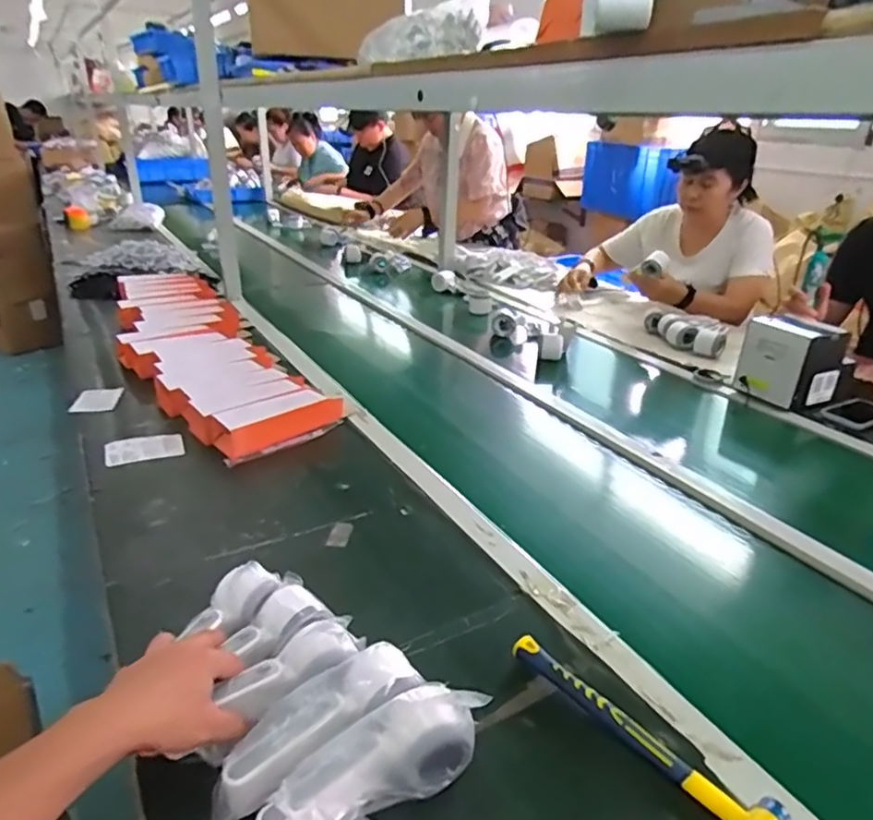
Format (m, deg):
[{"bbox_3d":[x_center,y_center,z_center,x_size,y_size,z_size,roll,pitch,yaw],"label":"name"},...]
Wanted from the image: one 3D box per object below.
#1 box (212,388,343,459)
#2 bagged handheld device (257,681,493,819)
[{"bbox_3d":[-0.256,0.019,1.017,0.207,0.060,0.071,-20,33,-39],"label":"box"},{"bbox_3d":[-0.045,0.271,0.457,0.164,0.090,0.056,-18,32,-37],"label":"bagged handheld device"}]

